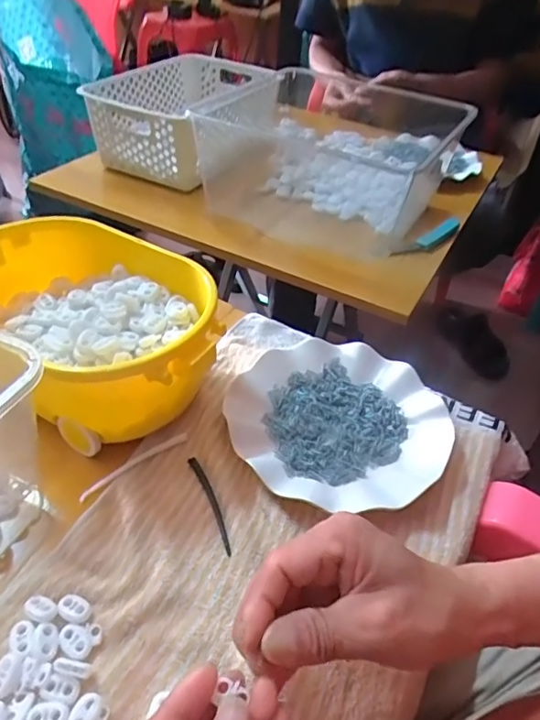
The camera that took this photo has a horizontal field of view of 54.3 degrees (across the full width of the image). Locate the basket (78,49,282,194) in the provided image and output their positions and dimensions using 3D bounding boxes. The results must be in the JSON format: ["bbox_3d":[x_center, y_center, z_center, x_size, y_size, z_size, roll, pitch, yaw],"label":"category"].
[{"bbox_3d":[-0.141,-0.394,0.859,0.195,0.111,0.312,17,43,14],"label":"basket"}]

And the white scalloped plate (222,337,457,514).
[{"bbox_3d":[0.056,0.050,0.453,0.179,0.024,0.175,4,42,-4],"label":"white scalloped plate"}]

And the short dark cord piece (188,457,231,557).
[{"bbox_3d":[-0.044,0.106,0.397,0.008,0.004,0.087,-14,46,-22],"label":"short dark cord piece"}]

